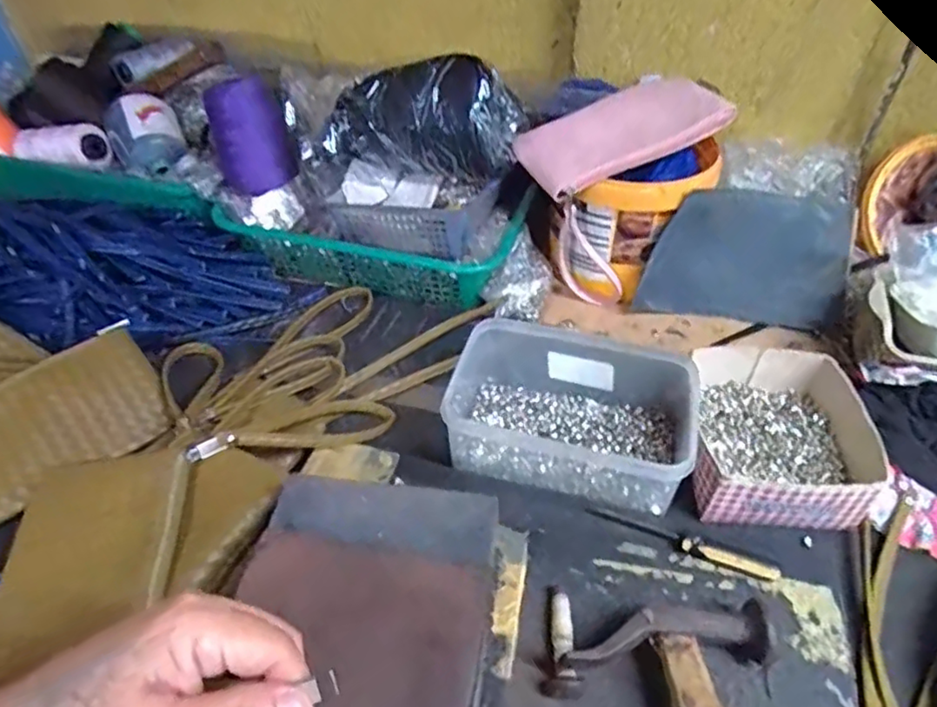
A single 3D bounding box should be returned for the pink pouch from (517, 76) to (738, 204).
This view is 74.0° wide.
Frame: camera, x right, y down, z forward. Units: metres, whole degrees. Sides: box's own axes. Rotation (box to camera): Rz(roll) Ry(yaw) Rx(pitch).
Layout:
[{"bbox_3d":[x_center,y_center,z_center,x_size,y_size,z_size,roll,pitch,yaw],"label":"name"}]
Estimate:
[{"bbox_3d":[0.150,-0.226,0.635,0.202,0.023,0.117,-27,53,-9],"label":"pink pouch"}]

